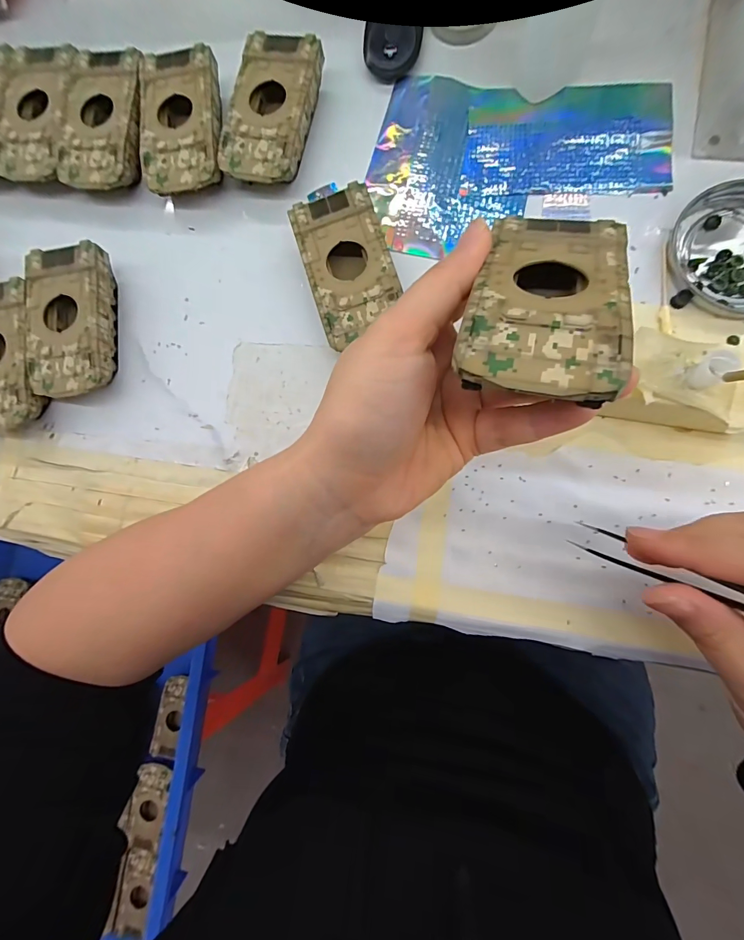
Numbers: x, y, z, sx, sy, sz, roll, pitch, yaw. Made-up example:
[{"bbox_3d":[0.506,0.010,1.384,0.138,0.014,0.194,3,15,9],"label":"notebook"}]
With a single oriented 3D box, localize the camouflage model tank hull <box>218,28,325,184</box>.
[{"bbox_3d":[-0.066,-0.233,0.258,0.051,0.026,0.096,13,86,9],"label":"camouflage model tank hull"}]

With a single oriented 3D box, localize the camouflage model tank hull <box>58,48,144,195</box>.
[{"bbox_3d":[-0.181,-0.237,0.273,0.059,0.025,0.096,0,84,8],"label":"camouflage model tank hull"}]

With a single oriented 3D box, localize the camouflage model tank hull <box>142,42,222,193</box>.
[{"bbox_3d":[-0.126,-0.231,0.266,0.052,0.025,0.093,-7,83,7],"label":"camouflage model tank hull"}]

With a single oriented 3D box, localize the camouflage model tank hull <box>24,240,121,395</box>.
[{"bbox_3d":[-0.197,-0.096,0.259,0.050,0.027,0.095,-5,83,7],"label":"camouflage model tank hull"}]

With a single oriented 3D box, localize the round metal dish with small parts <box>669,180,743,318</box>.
[{"bbox_3d":[0.213,-0.125,0.220,0.073,0.008,0.075,-1,82,6],"label":"round metal dish with small parts"}]

